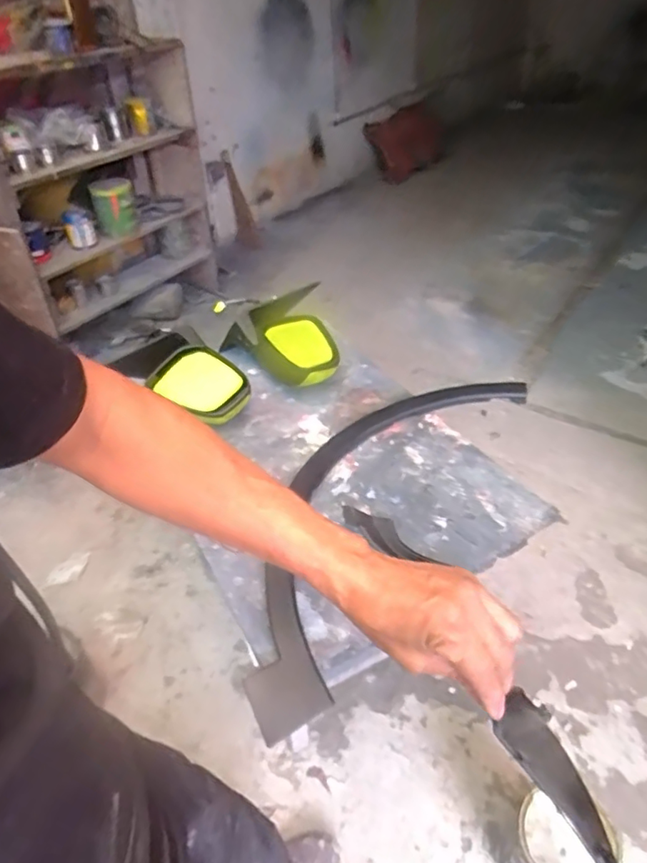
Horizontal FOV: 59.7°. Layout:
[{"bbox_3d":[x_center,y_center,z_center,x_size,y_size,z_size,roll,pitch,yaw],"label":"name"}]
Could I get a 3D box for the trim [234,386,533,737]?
[{"bbox_3d":[0.082,0.110,1.002,0.282,0.076,0.841,24,52,24],"label":"trim"}]

